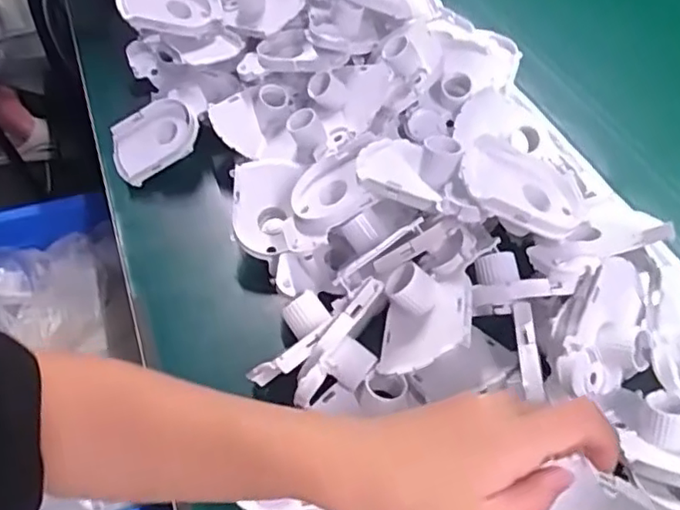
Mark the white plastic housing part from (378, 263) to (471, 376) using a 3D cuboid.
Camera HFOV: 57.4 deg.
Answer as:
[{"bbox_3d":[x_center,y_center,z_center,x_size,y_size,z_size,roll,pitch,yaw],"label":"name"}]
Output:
[{"bbox_3d":[0.050,0.039,0.397,0.067,0.032,0.072,-23,37,35],"label":"white plastic housing part"}]

